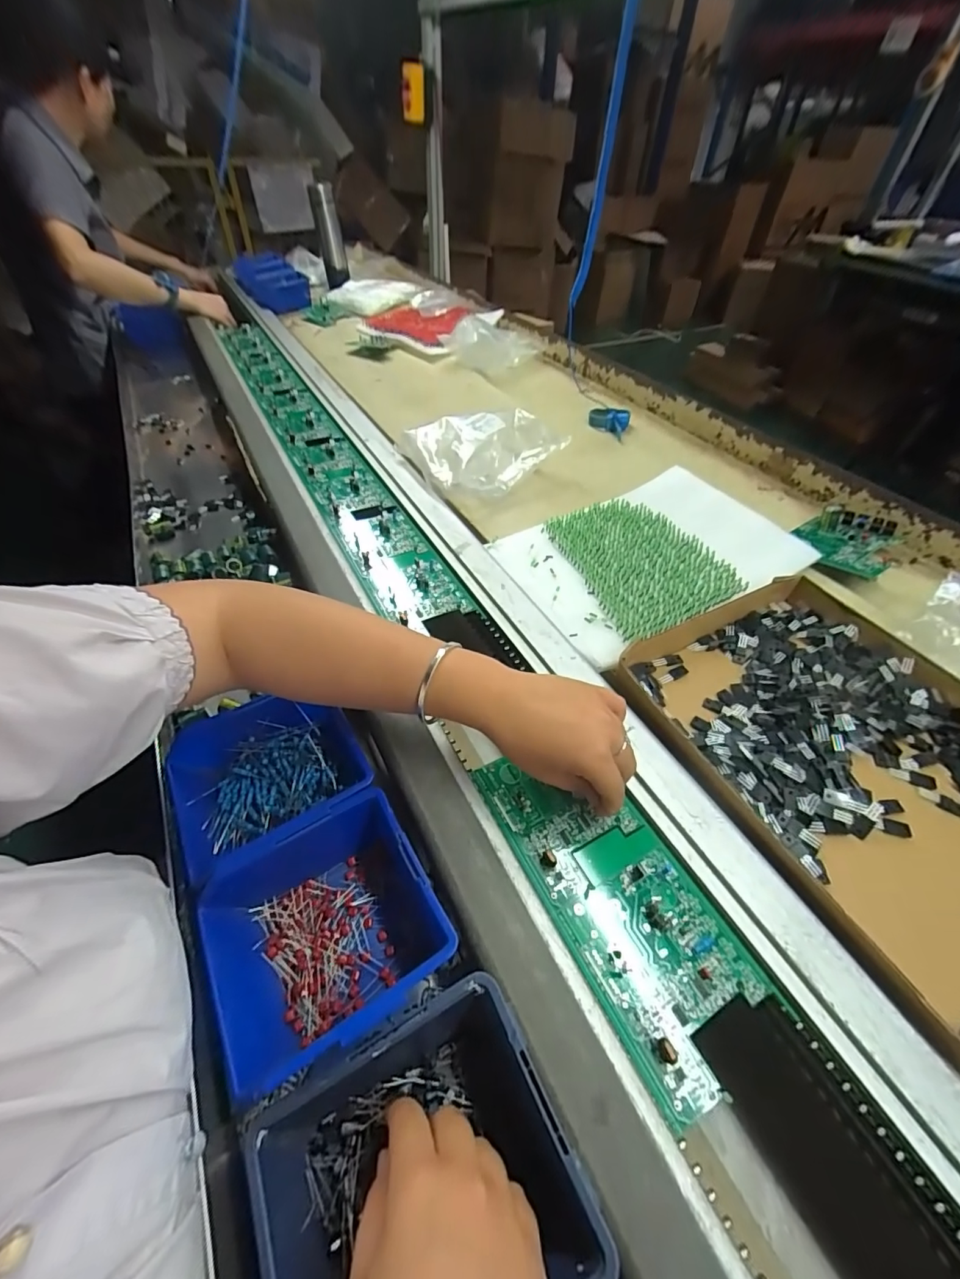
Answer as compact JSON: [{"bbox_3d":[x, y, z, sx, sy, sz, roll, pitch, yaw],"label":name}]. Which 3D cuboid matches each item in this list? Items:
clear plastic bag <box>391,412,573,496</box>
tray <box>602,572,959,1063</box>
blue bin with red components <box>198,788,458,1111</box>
[{"bbox_3d":[0.006,-0.253,0.643,0.168,0.082,0.135,-27,55,-28],"label":"clear plastic bag"},{"bbox_3d":[0.289,0.087,0.357,0.244,0.039,0.322,-19,51,-22],"label":"tray"},{"bbox_3d":[-0.096,0.183,0.299,0.127,0.066,0.119,-22,53,-25],"label":"blue bin with red components"}]

